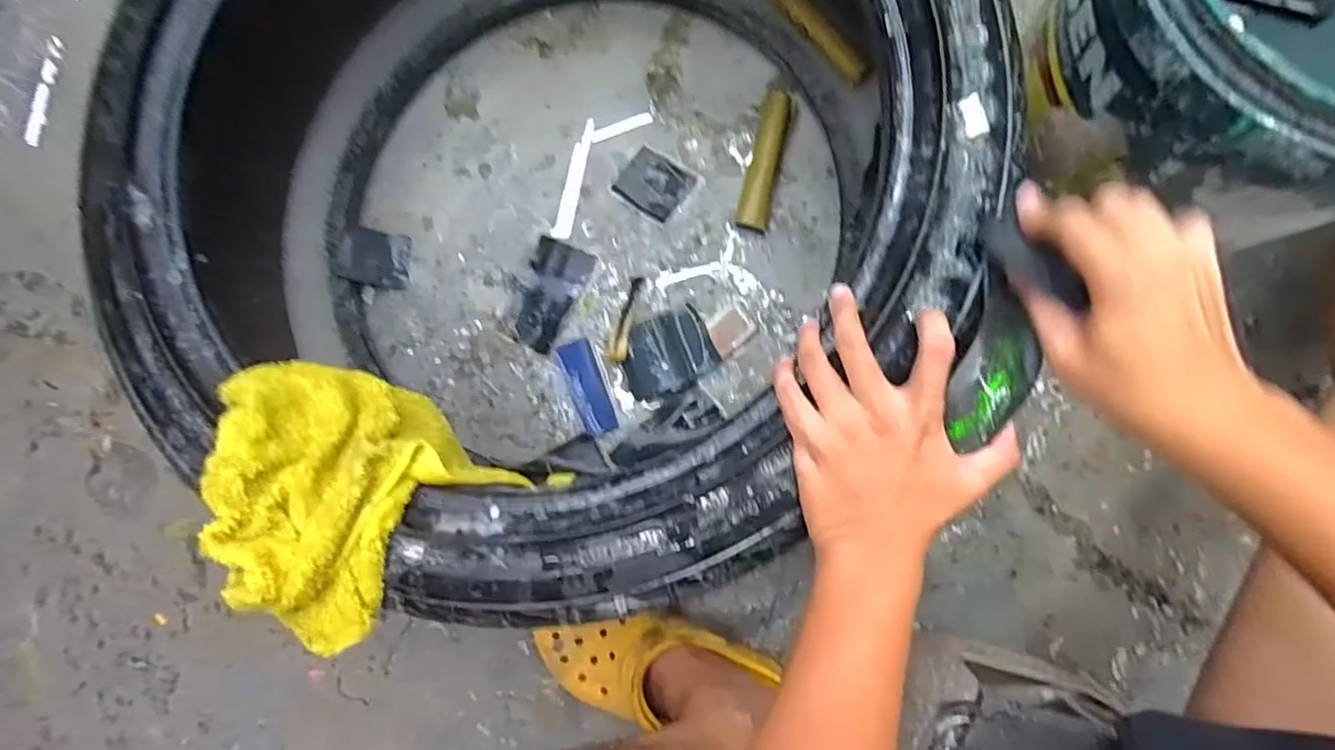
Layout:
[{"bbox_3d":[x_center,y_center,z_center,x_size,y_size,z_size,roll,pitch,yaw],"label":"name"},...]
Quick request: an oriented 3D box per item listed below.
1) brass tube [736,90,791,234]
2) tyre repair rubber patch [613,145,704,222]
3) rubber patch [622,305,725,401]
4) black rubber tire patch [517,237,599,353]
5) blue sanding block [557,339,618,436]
[{"bbox_3d":[0.100,-0.217,0.648,0.029,0.020,0.142,14,86,8],"label":"brass tube"},{"bbox_3d":[-0.012,-0.199,0.671,0.076,0.005,0.060,34,89,9],"label":"tyre repair rubber patch"},{"bbox_3d":[0.000,-0.021,0.634,0.091,0.027,0.073,-26,82,4],"label":"rubber patch"},{"bbox_3d":[-0.126,-0.085,0.674,0.064,0.009,0.114,24,88,9],"label":"black rubber tire patch"},{"bbox_3d":[-0.079,0.012,0.645,0.036,0.008,0.097,-23,82,4],"label":"blue sanding block"}]

